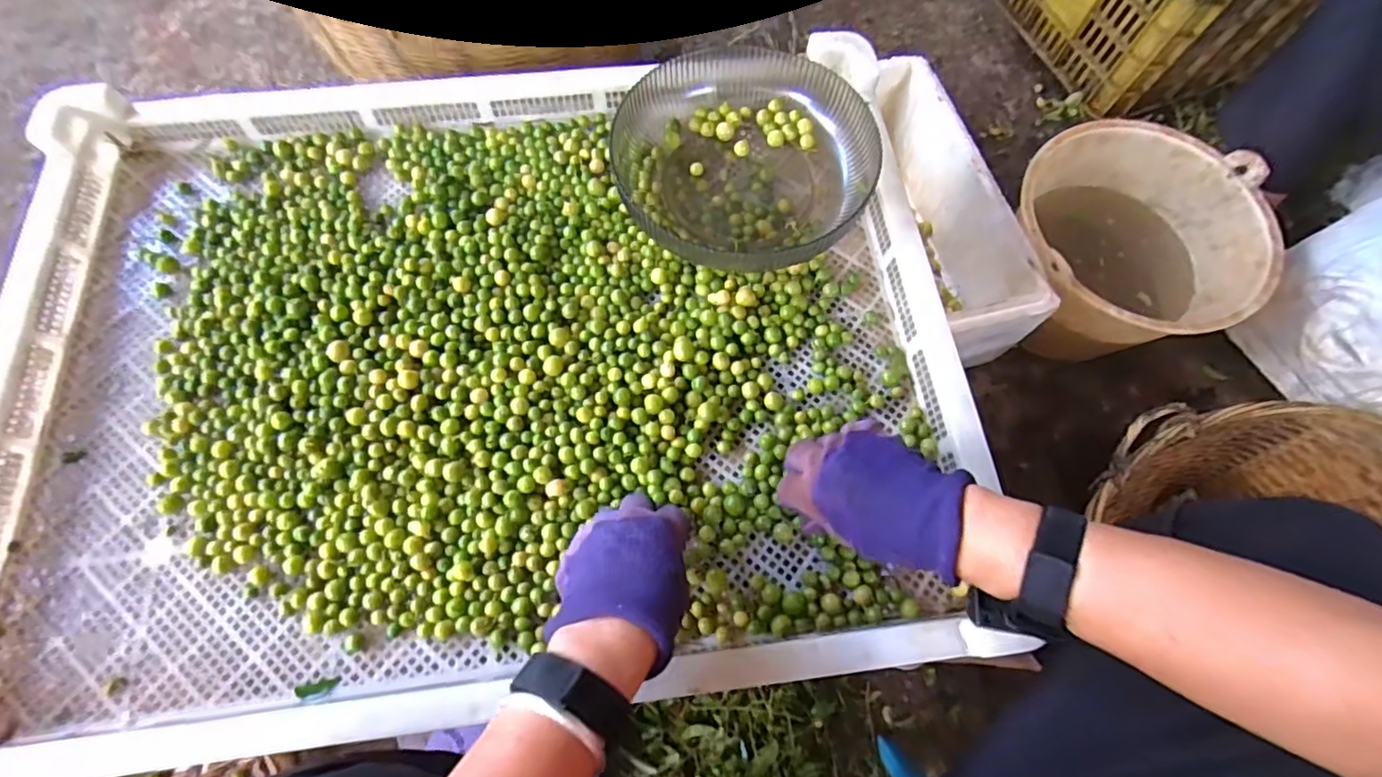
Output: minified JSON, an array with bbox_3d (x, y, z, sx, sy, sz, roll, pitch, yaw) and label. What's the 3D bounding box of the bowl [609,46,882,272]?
[{"bbox_3d":[0.052,-0.228,0.577,0.243,0.053,0.215,38,74,12],"label":"bowl"}]

